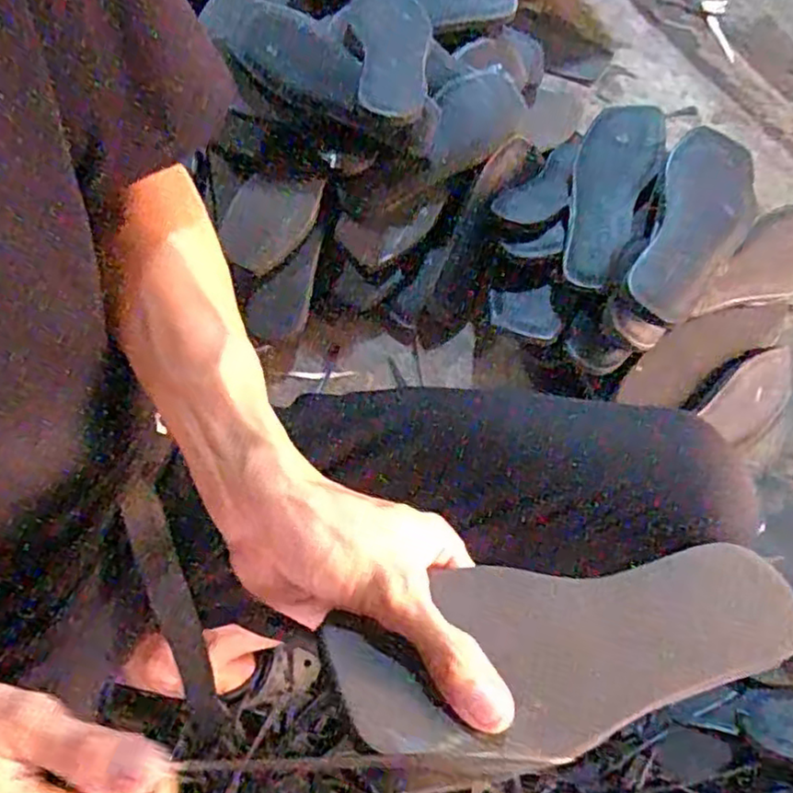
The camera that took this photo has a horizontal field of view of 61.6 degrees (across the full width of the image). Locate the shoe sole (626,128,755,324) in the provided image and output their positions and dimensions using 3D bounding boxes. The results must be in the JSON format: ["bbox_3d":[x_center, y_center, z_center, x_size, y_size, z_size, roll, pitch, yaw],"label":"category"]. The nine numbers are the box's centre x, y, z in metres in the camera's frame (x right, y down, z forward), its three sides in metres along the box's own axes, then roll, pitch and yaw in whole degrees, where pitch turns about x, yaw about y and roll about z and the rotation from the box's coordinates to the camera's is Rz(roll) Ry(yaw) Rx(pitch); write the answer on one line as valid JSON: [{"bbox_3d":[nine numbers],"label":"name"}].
[{"bbox_3d":[0.313,-0.192,0.686,0.090,0.034,0.256,22,69,4],"label":"shoe sole"}]

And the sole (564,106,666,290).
[{"bbox_3d":[0.229,-0.214,0.708,0.085,0.023,0.216,9,67,25],"label":"sole"}]

